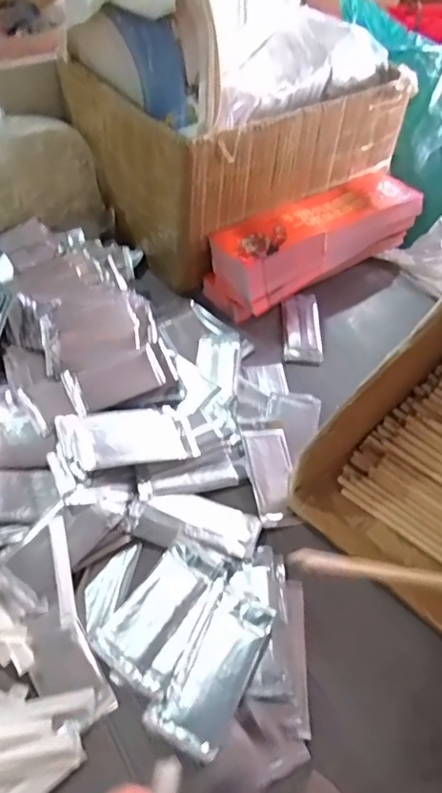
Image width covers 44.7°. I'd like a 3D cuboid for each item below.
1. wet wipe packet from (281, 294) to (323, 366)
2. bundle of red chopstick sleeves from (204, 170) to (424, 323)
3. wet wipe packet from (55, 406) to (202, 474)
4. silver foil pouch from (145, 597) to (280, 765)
[{"bbox_3d":[0.106,-0.090,0.714,0.049,0.009,0.127,4,51,-2],"label":"wet wipe packet"},{"bbox_3d":[0.140,-0.225,0.762,0.346,0.089,0.099,-32,61,-27],"label":"bundle of red chopstick sleeves"},{"bbox_3d":[-0.094,0.041,0.550,0.133,0.013,0.069,-3,53,-24],"label":"wet wipe packet"},{"bbox_3d":[-0.005,0.219,0.436,0.056,0.020,0.119,25,53,14],"label":"silver foil pouch"}]

